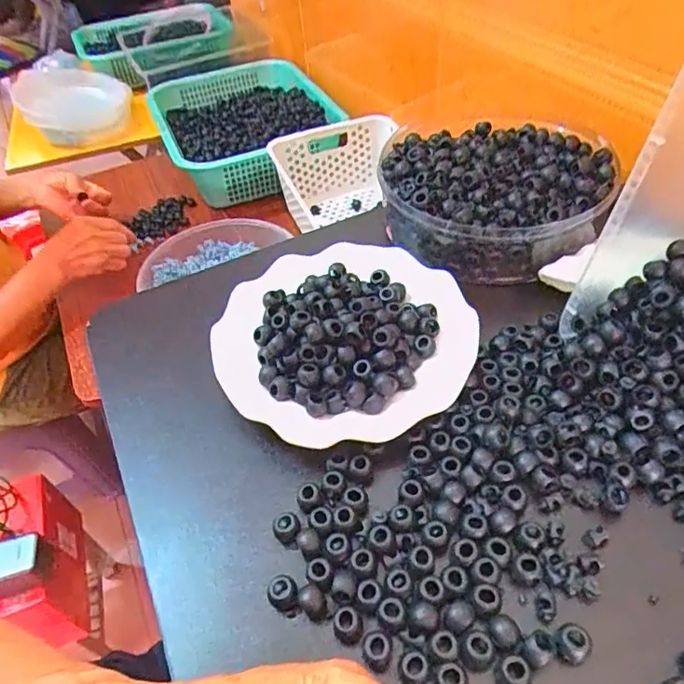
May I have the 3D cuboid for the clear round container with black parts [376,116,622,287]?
[{"bbox_3d":[0.131,-0.135,0.470,0.187,0.060,0.176,12,50,17],"label":"clear round container with black parts"}]

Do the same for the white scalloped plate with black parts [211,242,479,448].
[{"bbox_3d":[0.001,-0.013,0.394,0.186,0.031,0.190,-3,47,4],"label":"white scalloped plate with black parts"}]

